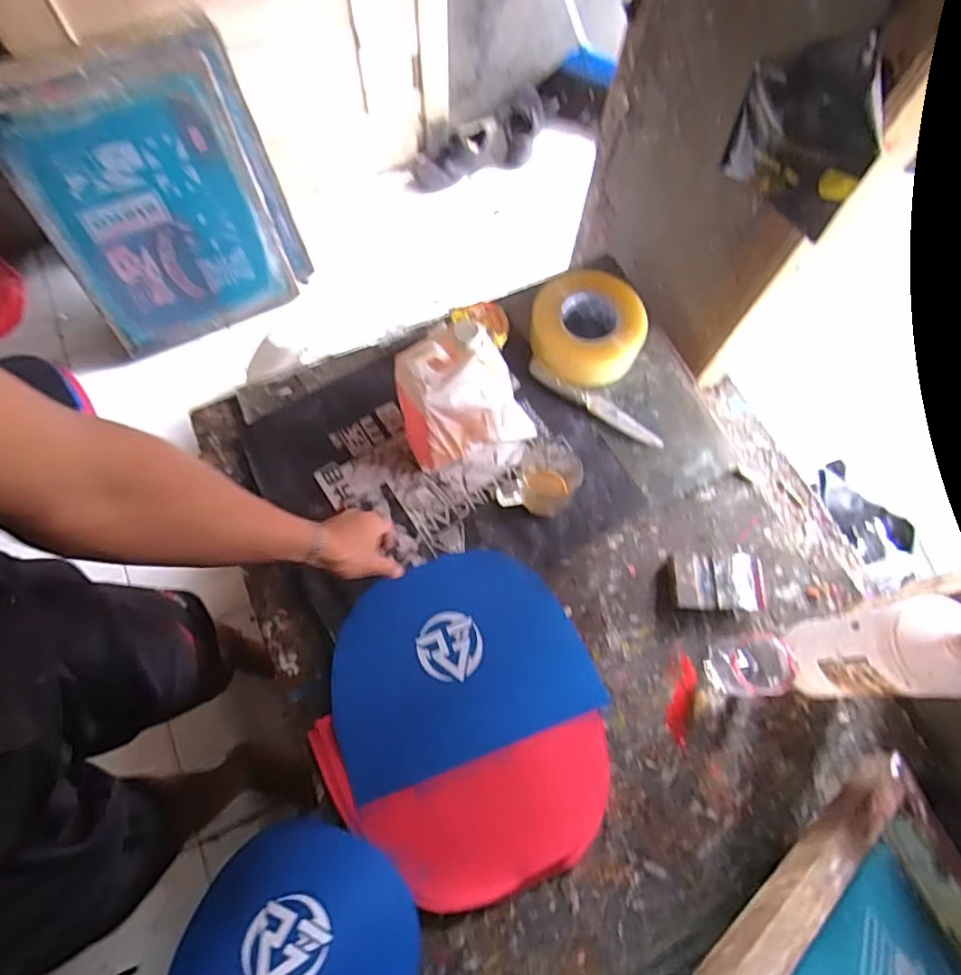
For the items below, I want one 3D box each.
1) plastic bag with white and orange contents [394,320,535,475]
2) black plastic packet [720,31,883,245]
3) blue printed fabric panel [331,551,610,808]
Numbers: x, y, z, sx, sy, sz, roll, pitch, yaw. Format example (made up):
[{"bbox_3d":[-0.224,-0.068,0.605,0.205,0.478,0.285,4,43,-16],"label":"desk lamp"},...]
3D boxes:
[{"bbox_3d":[-0.013,-0.095,0.670,0.153,0.215,0.062,-9,70,-6],"label":"plastic bag with white and orange contents"},{"bbox_3d":[0.298,-0.322,0.547,0.132,0.144,0.038,39,72,11],"label":"black plastic packet"},{"bbox_3d":[-0.031,0.198,0.687,0.290,0.007,0.220,-18,73,-9],"label":"blue printed fabric panel"}]

